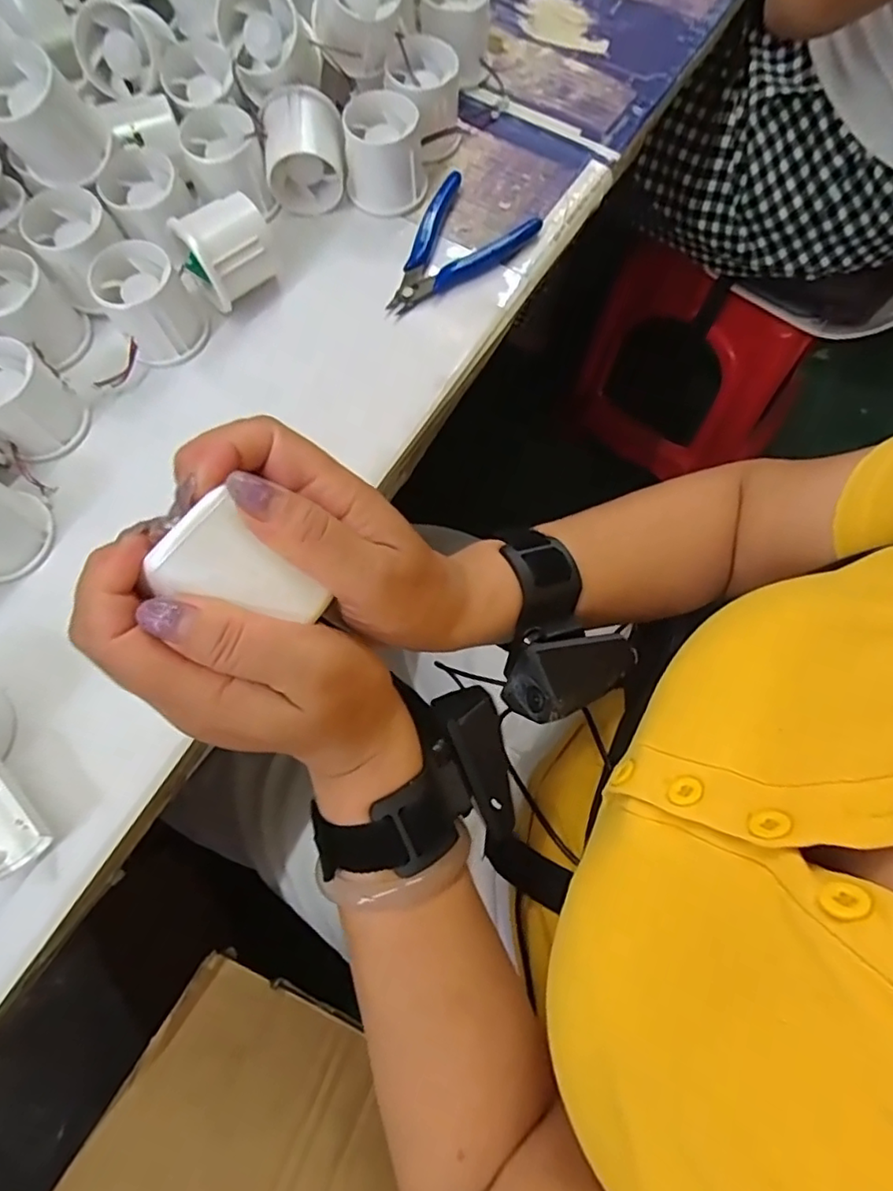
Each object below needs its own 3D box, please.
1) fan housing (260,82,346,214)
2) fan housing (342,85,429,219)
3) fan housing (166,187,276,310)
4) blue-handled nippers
[{"bbox_3d":[-0.099,-0.310,0.417,0.054,0.053,0.047,-5,73,-1],"label":"fan housing"},{"bbox_3d":[-0.043,-0.311,0.420,0.052,0.047,0.051,5,73,2],"label":"fan housing"},{"bbox_3d":[-0.142,-0.225,0.391,0.055,0.049,0.046,-39,76,-11],"label":"fan housing"},{"bbox_3d":[-0.002,-0.245,0.424,0.078,0.015,0.120,40,77,12],"label":"blue-handled nippers"}]

